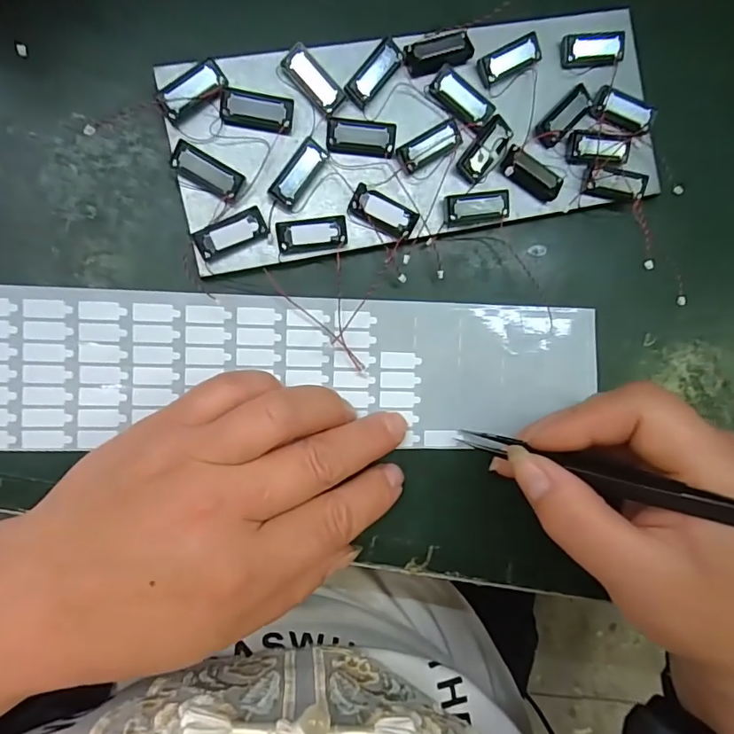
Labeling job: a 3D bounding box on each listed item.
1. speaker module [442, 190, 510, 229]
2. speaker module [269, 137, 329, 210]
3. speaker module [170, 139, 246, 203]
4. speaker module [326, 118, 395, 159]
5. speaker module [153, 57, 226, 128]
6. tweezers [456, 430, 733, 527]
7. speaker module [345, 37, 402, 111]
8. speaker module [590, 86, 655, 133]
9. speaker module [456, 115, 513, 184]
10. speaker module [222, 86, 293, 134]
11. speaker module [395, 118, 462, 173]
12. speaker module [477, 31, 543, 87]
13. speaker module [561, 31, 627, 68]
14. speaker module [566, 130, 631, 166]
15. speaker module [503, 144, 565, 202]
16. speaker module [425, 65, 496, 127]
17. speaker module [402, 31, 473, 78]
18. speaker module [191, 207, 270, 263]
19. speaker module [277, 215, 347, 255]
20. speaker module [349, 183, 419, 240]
[{"bbox_3d":[0.045,-0.065,0.206,0.028,0.007,0.011,-11,94,-8],"label":"speaker module"},{"bbox_3d":[-0.026,-0.074,0.193,0.010,0.006,0.027,36,87,-9],"label":"speaker module"},{"bbox_3d":[-0.060,-0.073,0.189,0.026,0.006,0.012,30,88,-9],"label":"speaker module"},{"bbox_3d":[-0.002,-0.089,0.197,0.027,0.006,0.012,0,93,-9],"label":"speaker module"},{"bbox_3d":[-0.065,-0.102,0.186,0.026,0.006,0.011,-36,97,-5],"label":"speaker module"},{"bbox_3d":[0.086,0.038,0.165,0.006,0.121,0.008,10,92,-50],"label":"tweezers"},{"bbox_3d":[0.003,-0.115,0.196,0.010,0.005,0.026,40,87,-8],"label":"speaker module"},{"bbox_3d":[0.109,-0.108,0.210,0.027,0.004,0.013,16,87,-8],"label":"speaker module"},{"bbox_3d":[0.048,-0.089,0.204,0.012,0.004,0.026,35,87,-9],"label":"speaker module"},{"bbox_3d":[-0.041,-0.098,0.190,0.026,0.006,0.015,7,92,-9],"label":"speaker module"},{"bbox_3d":[0.026,-0.088,0.201,0.027,0.005,0.010,-31,97,-6],"label":"speaker module"},{"bbox_3d":[0.058,-0.125,0.205,0.027,0.004,0.011,-29,97,-6],"label":"speaker module"},{"bbox_3d":[0.095,-0.134,0.211,0.027,0.007,0.012,-9,91,-9],"label":"speaker module"},{"bbox_3d":[0.098,-0.091,0.209,0.027,0.005,0.015,-1,93,-8],"label":"speaker module"},{"bbox_3d":[0.069,-0.080,0.208,0.027,0.004,0.012,29,88,-9],"label":"speaker module"},{"bbox_3d":[0.038,-0.108,0.201,0.027,0.004,0.012,35,87,-9],"label":"speaker module"},{"bbox_3d":[0.029,-0.125,0.199,0.028,0.004,0.012,-19,95,-7],"label":"speaker module"},{"bbox_3d":[-0.051,-0.050,0.190,0.026,0.008,0.011,-26,96,-6],"label":"speaker module"},{"bbox_3d":[-0.021,-0.051,0.195,0.027,0.007,0.011,-9,94,-8],"label":"speaker module"},{"bbox_3d":[0.006,-0.061,0.199,0.027,0.007,0.011,27,89,-9],"label":"speaker module"}]

